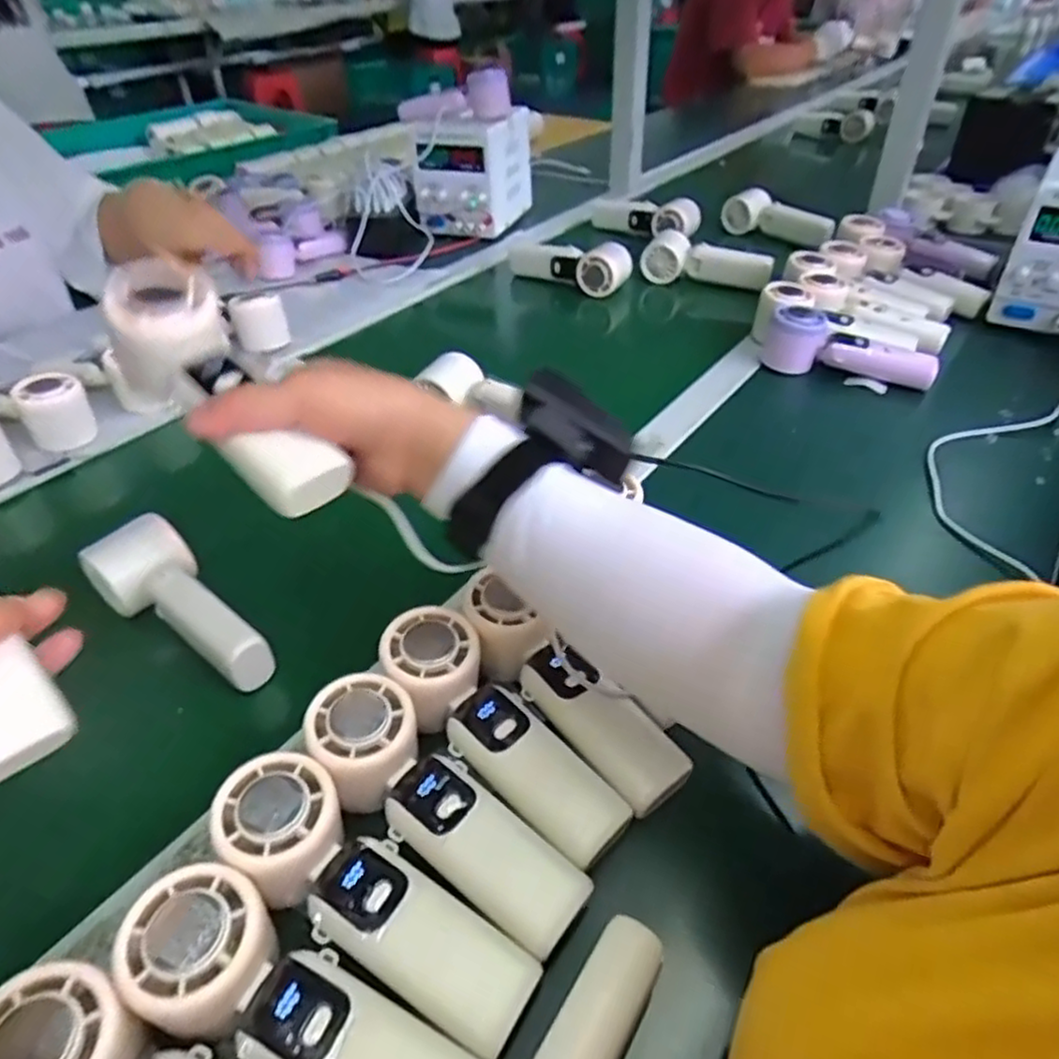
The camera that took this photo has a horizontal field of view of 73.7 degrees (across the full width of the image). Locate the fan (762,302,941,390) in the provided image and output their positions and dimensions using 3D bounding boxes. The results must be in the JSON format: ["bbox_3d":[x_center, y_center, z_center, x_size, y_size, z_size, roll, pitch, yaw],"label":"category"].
[{"bbox_3d":[0.328,-0.184,0.724,0.166,0.056,0.049,16,43,17],"label":"fan"}]

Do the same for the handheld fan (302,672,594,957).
[{"bbox_3d":[-0.046,0.140,0.355,0.165,0.041,0.054,36,51,17],"label":"handheld fan"}]

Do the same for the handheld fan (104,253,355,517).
[{"bbox_3d":[-0.156,-0.069,0.365,0.162,0.045,0.051,45,54,13],"label":"handheld fan"}]

